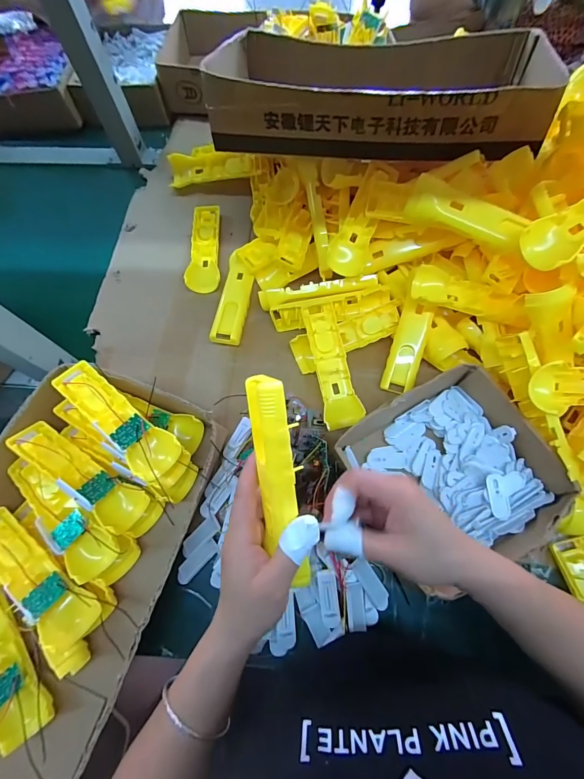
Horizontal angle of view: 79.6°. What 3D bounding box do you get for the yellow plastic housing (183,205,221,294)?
[{"bbox_3d":[-0.141,-0.227,0.560,0.051,0.015,0.163,-5,70,0],"label":"yellow plastic housing"}]

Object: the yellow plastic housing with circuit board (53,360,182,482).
[{"bbox_3d":[-0.196,0.032,0.390,0.164,0.032,0.048,36,75,13],"label":"yellow plastic housing with circuit board"}]

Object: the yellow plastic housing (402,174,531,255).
[{"bbox_3d":[0.197,-0.194,0.396,0.130,0.040,0.033,25,72,10],"label":"yellow plastic housing"}]

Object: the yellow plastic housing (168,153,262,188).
[{"bbox_3d":[-0.131,-0.377,0.598,0.156,0.040,0.039,-1,70,1],"label":"yellow plastic housing"}]

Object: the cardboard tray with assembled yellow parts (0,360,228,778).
[{"bbox_3d":[-0.258,0.193,0.370,0.236,0.092,0.427,18,71,8],"label":"cardboard tray with assembled yellow parts"}]

